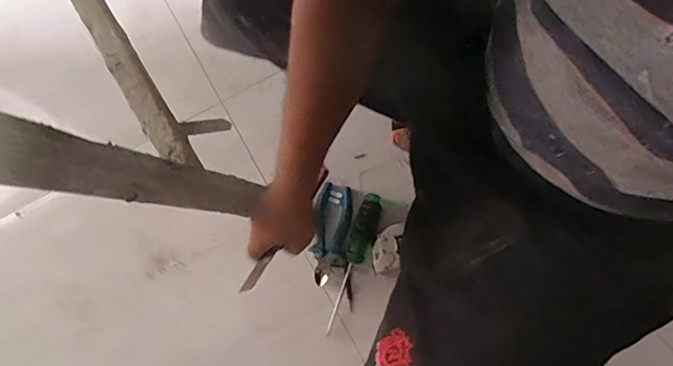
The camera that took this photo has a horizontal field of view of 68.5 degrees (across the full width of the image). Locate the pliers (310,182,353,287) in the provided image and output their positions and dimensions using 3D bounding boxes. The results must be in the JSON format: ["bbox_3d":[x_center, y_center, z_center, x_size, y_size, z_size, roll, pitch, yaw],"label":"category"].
[{"bbox_3d":[-0.007,0.075,0.737,0.053,0.013,0.147,6,78,1],"label":"pliers"}]

